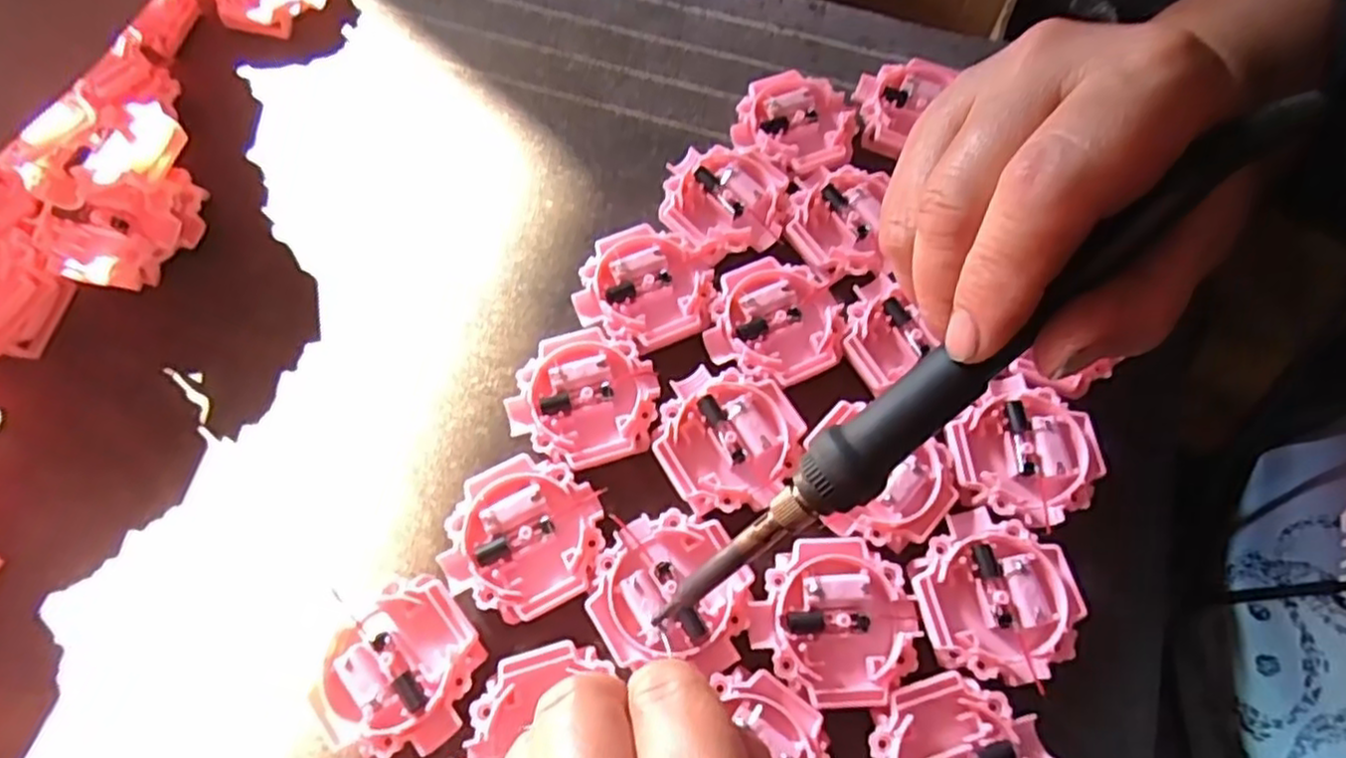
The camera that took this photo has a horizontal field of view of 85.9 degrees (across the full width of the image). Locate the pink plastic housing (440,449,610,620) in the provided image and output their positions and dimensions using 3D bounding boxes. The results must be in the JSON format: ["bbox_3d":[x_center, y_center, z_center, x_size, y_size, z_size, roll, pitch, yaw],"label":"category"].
[{"bbox_3d":[-0.050,0.055,0.251,0.051,0.014,0.051,21,68,8],"label":"pink plastic housing"}]

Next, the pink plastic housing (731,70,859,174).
[{"bbox_3d":[0.057,-0.115,0.330,0.052,0.018,0.049,0,67,-1],"label":"pink plastic housing"}]

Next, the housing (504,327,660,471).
[{"bbox_3d":[-0.032,0.007,0.272,0.051,0.013,0.050,0,67,-1],"label":"housing"}]

